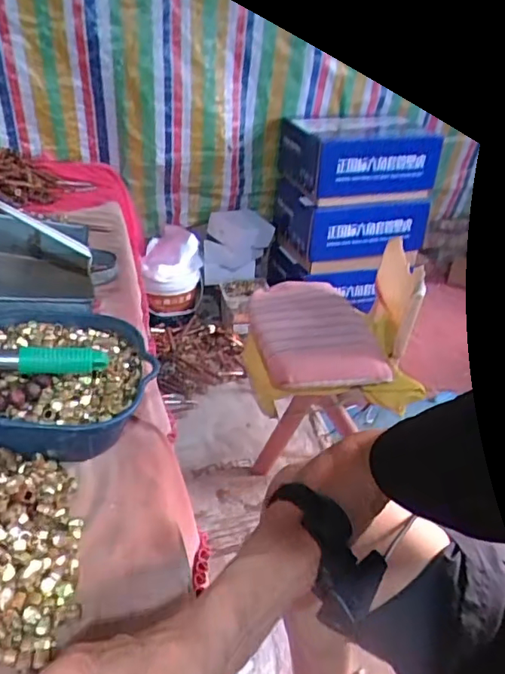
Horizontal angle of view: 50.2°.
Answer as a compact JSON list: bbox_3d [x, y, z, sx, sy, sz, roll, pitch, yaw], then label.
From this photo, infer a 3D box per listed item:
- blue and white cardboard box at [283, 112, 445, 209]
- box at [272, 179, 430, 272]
[{"bbox_3d":[0.350,-0.604,1.776,0.442,0.220,0.342,-7,34,-17],"label":"blue and white cardboard box"},{"bbox_3d":[0.318,-0.385,1.817,0.444,0.200,0.315,-5,33,-14],"label":"box"}]

